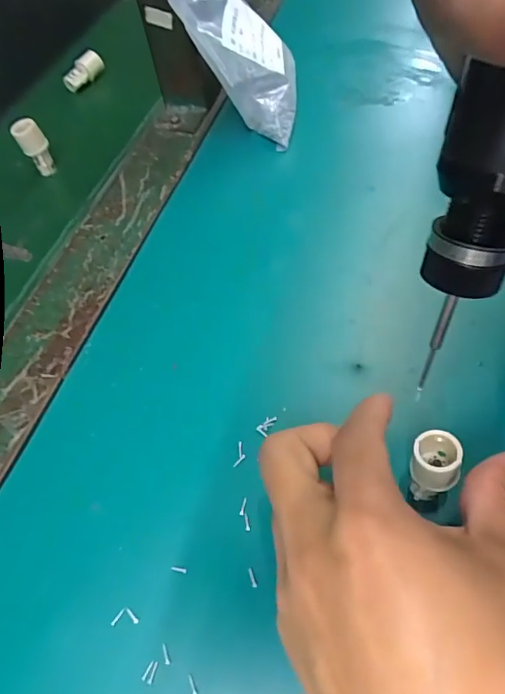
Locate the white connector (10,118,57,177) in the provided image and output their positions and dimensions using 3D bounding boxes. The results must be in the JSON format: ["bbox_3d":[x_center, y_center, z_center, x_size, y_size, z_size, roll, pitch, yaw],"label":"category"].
[{"bbox_3d":[-0.172,-0.157,0.386,0.017,0.041,0.017,-2,56,3],"label":"white connector"}]

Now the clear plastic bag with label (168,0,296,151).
[{"bbox_3d":[-0.011,-0.229,0.375,0.122,0.041,0.107,28,55,-31],"label":"clear plastic bag with label"}]

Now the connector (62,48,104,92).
[{"bbox_3d":[-0.163,-0.266,0.471,0.043,0.019,0.014,-47,64,-3],"label":"connector"}]

